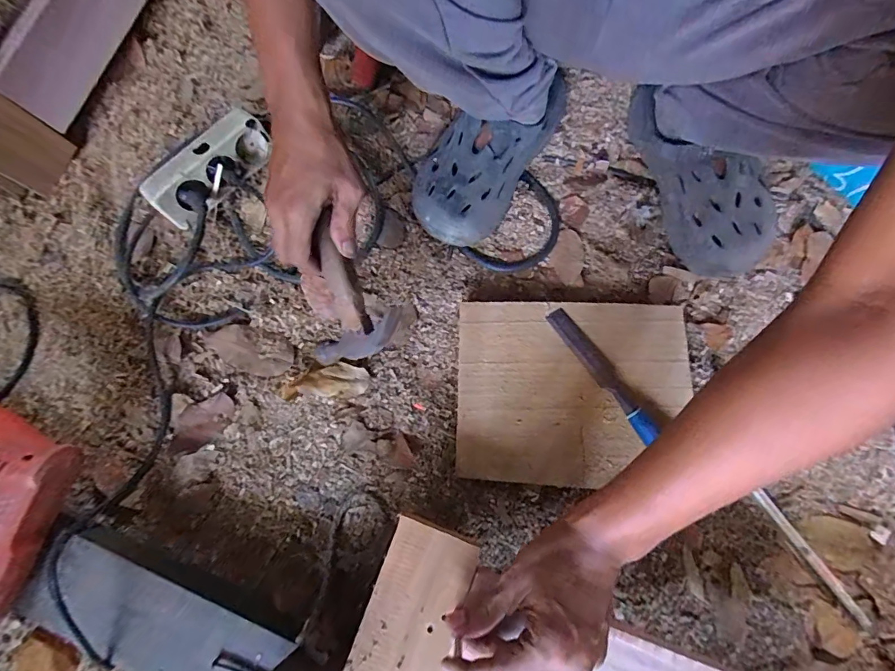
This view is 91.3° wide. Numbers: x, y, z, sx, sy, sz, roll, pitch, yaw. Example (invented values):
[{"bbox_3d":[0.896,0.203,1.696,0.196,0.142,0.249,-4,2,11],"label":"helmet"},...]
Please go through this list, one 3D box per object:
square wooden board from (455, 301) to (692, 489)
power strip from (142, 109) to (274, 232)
[{"bbox_3d":[0.136,0.059,0.488,0.248,0.032,0.194,1,76,0],"label":"square wooden board"},{"bbox_3d":[-0.285,-0.200,0.531,0.051,0.065,0.155,42,79,10],"label":"power strip"}]

